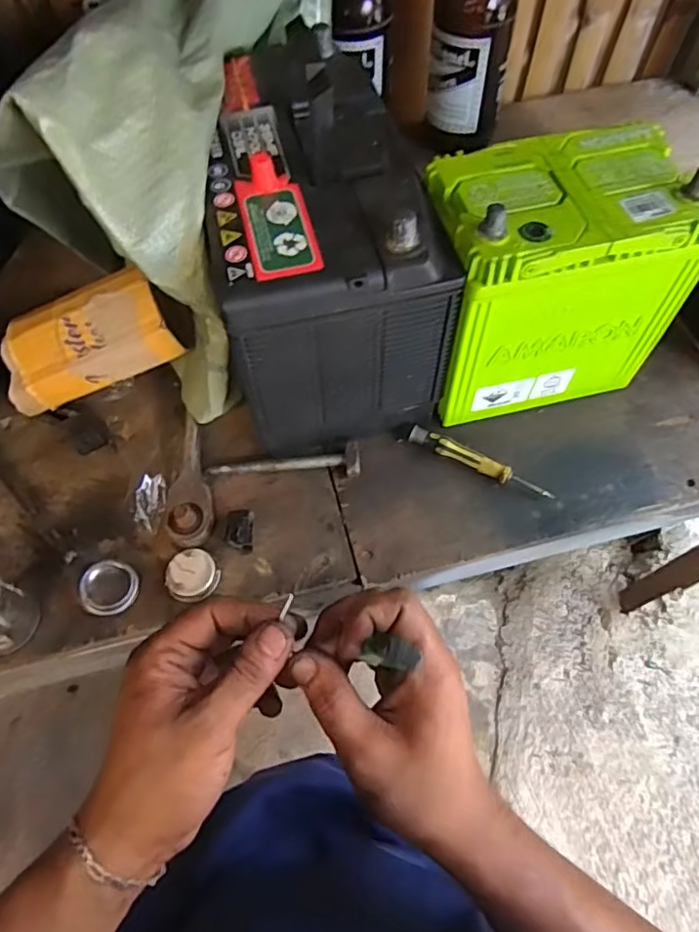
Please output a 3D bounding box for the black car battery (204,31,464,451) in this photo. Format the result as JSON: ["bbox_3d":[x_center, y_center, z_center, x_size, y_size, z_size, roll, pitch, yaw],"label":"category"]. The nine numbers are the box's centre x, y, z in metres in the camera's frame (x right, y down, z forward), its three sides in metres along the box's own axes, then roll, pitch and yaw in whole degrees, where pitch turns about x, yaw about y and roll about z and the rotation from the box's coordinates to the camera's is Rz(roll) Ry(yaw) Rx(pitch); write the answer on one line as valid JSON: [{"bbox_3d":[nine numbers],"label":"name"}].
[{"bbox_3d":[-0.026,-0.189,0.518,0.166,0.214,0.278,-10,62,-4],"label":"black car battery"}]

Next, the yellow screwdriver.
[{"bbox_3d":[0.119,-0.002,0.525,0.136,0.018,0.014,24,65,13],"label":"yellow screwdriver"}]

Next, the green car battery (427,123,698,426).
[{"bbox_3d":[0.164,-0.155,0.503,0.193,0.201,0.128,-12,62,-5],"label":"green car battery"}]

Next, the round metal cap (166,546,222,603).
[{"bbox_3d":[-0.132,0.093,0.484,0.041,0.015,0.043,0,62,1],"label":"round metal cap"}]

